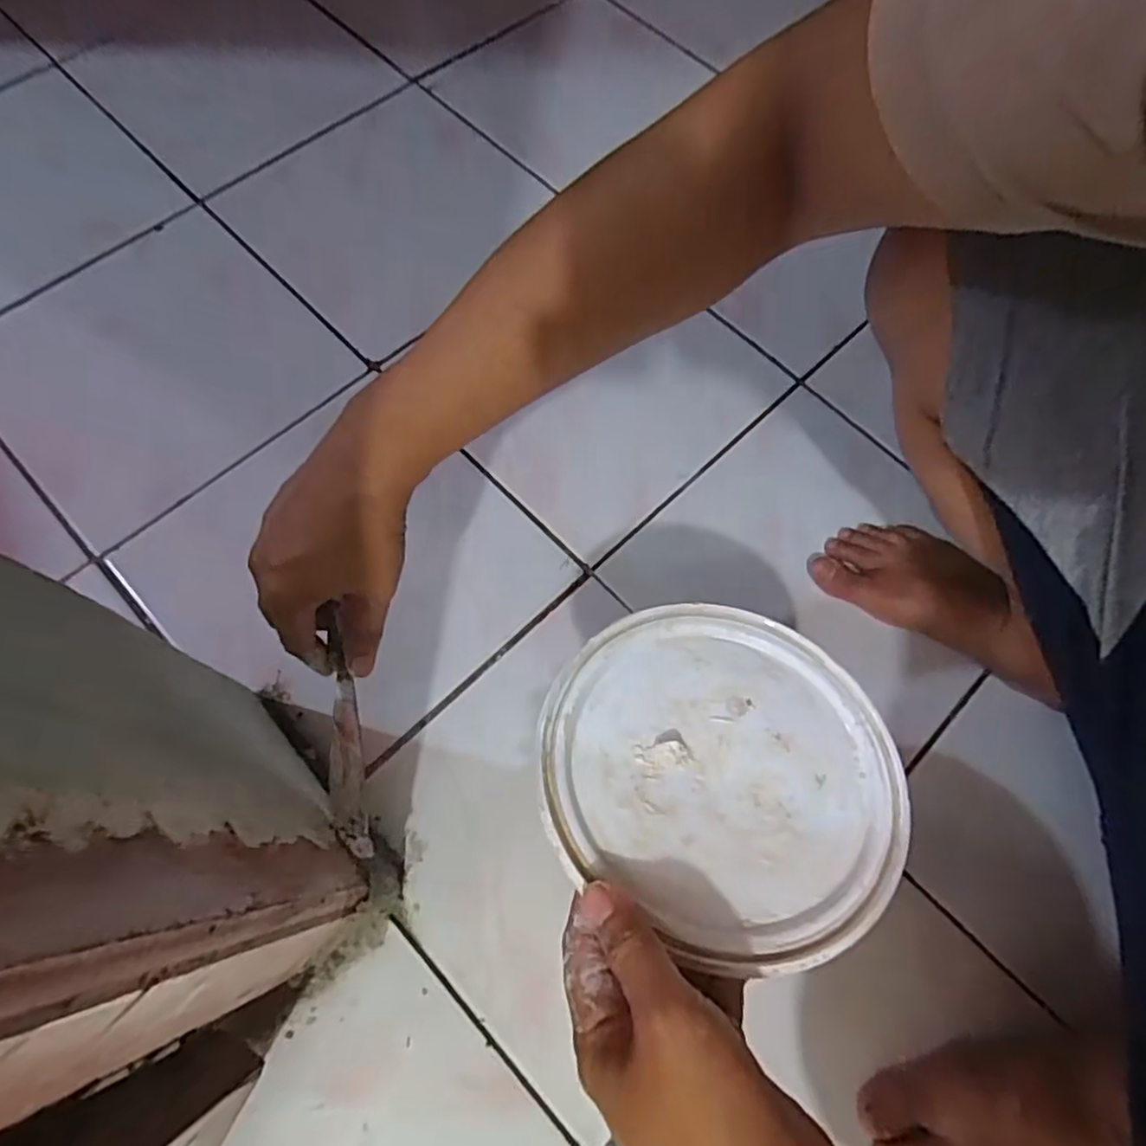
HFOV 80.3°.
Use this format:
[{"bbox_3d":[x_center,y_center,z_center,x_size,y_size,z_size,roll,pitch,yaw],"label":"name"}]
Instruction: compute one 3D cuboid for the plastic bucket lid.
[{"bbox_3d":[0.075,0.092,0.339,0.170,0.006,0.170,3,55,-4],"label":"plastic bucket lid"}]

